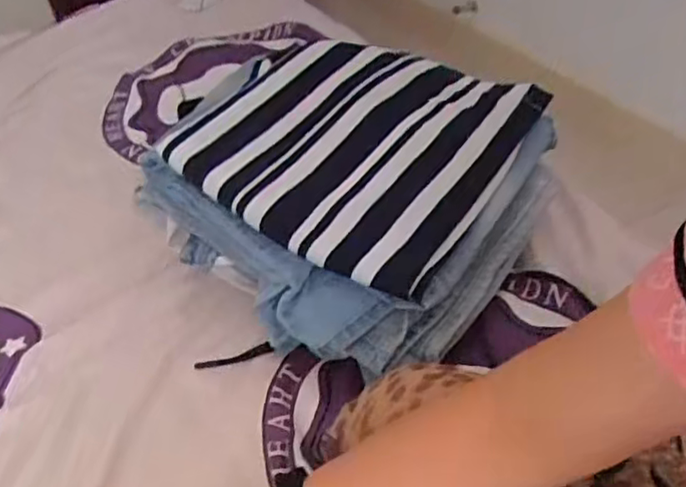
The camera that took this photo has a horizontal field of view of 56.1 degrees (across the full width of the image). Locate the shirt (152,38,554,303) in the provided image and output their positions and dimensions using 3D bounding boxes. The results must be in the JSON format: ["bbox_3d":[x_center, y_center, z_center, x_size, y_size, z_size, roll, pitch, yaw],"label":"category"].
[{"bbox_3d":[0.012,-0.100,0.594,0.264,0.037,0.255,31,66,19],"label":"shirt"}]

